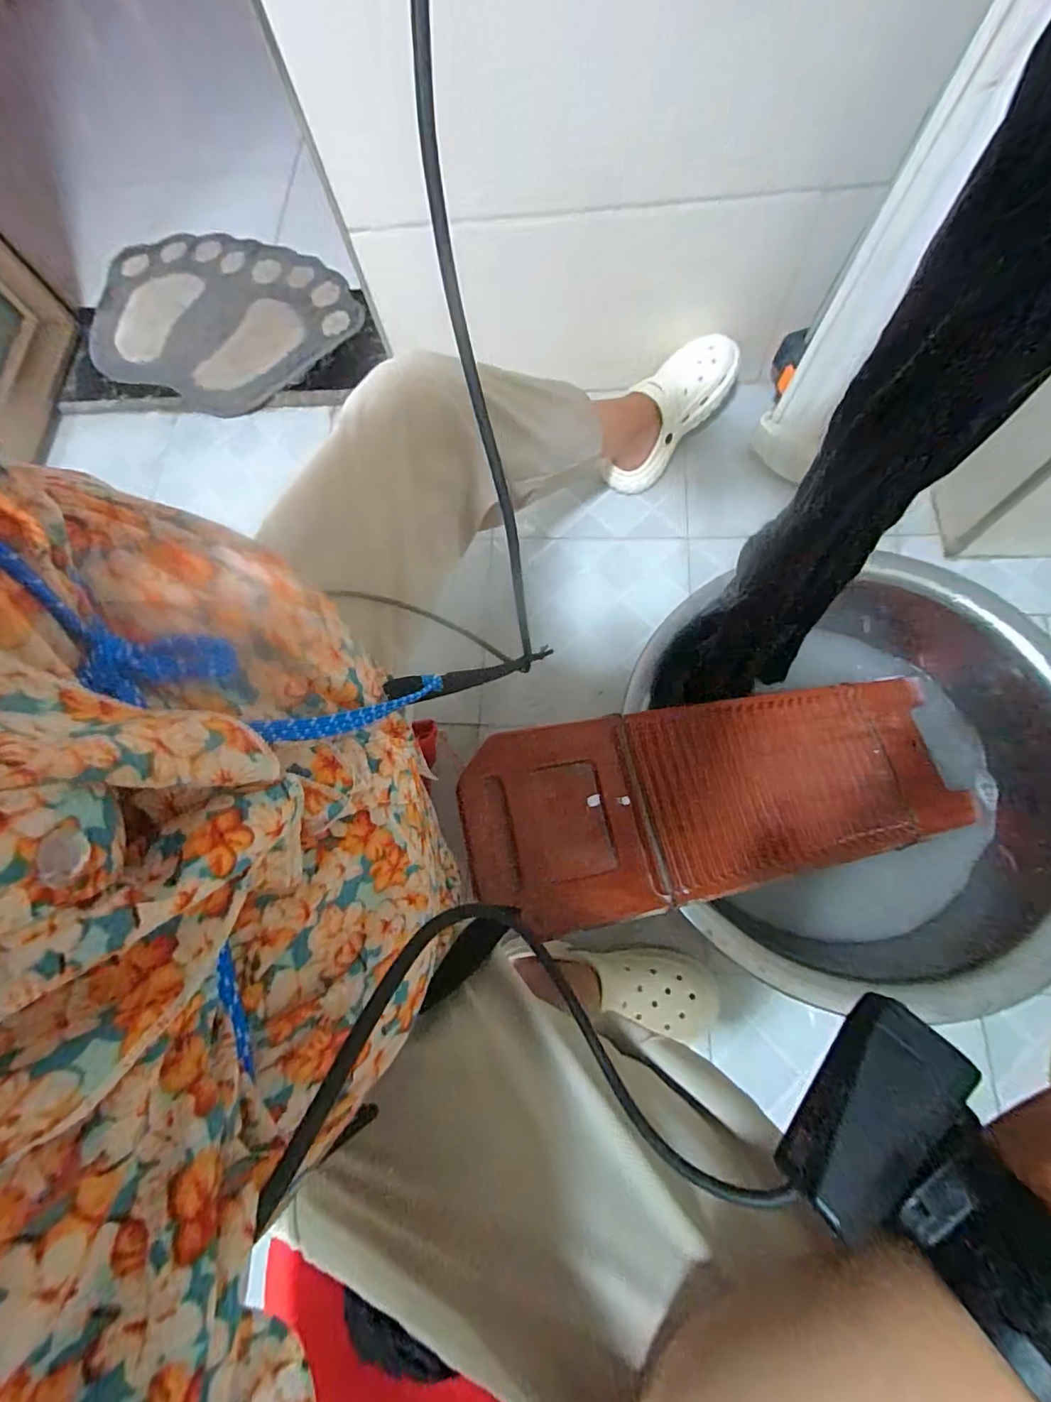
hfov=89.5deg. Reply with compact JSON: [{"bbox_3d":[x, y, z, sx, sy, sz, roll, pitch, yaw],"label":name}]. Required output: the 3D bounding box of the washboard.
[{"bbox_3d":[0.227,0.094,0.564,0.586,0.028,0.189,-7,72,-17],"label":"washboard"}]

